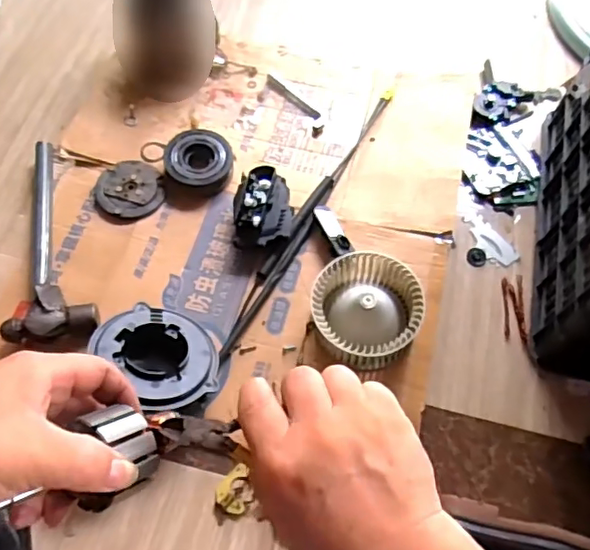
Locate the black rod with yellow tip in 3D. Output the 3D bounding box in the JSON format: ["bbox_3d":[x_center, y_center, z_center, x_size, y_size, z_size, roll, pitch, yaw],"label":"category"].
[{"bbox_3d":[0.031,-0.107,0.879,0.028,0.029,0.547,27,64,15],"label":"black rod with yellow tip"}]

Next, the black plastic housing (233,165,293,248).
[{"bbox_3d":[-0.047,-0.094,0.850,0.084,0.068,0.109,-5,63,-5],"label":"black plastic housing"}]

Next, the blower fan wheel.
[{"bbox_3d":[0.095,0.046,0.771,0.137,0.073,0.140,0,60,0],"label":"blower fan wheel"}]

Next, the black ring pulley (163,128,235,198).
[{"bbox_3d":[-0.149,-0.175,0.904,0.099,0.045,0.099,0,60,0],"label":"black ring pulley"}]

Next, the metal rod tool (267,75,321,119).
[{"bbox_3d":[-0.005,-0.309,1.004,0.018,0.006,0.130,-40,67,-20],"label":"metal rod tool"}]

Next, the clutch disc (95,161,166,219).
[{"bbox_3d":[-0.257,-0.133,0.892,0.096,0.017,0.106,-17,62,-9],"label":"clutch disc"}]

